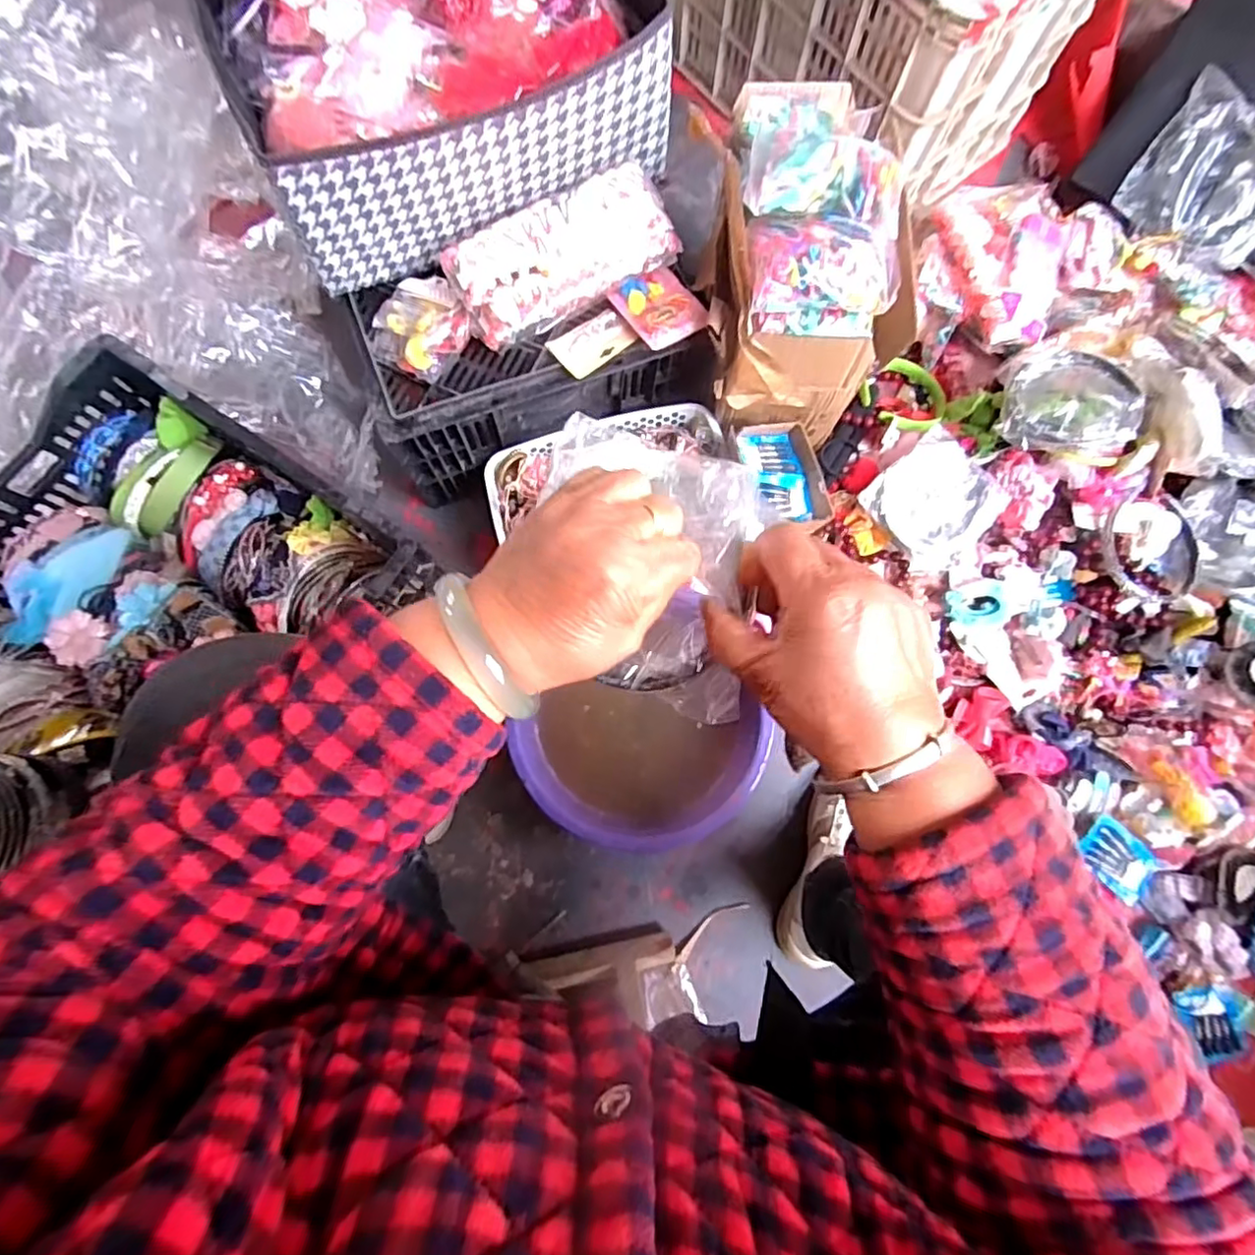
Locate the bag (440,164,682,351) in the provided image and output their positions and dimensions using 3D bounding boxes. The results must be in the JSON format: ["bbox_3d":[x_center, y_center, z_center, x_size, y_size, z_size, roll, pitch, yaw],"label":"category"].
[{"bbox_3d":[-0.067,-0.388,0.647,0.234,0.068,0.100,-28,80,-7],"label":"bag"}]

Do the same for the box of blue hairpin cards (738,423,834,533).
[{"bbox_3d":[0.186,-0.180,0.742,0.088,0.033,0.135,-17,79,-5],"label":"box of blue hairpin cards"}]

